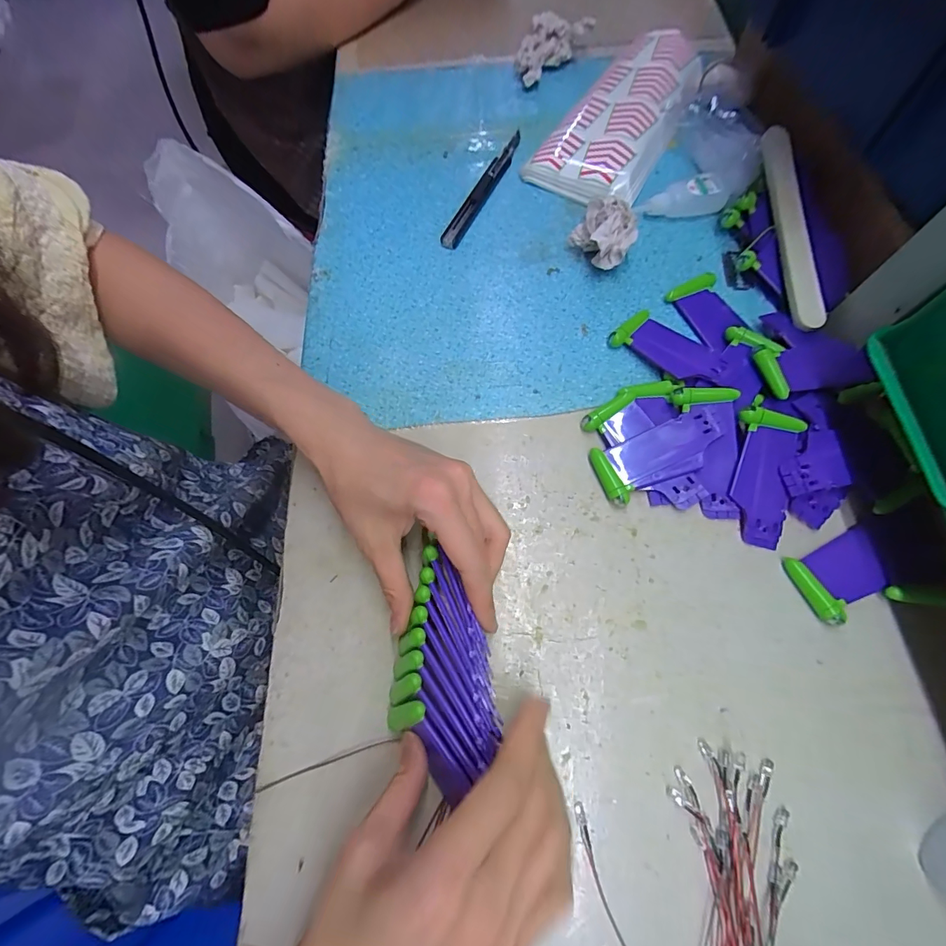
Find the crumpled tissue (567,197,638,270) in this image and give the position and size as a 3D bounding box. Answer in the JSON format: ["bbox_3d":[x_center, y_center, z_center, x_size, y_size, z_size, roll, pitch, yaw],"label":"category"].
[{"bbox_3d":[0.111,-0.196,0.355,0.050,0.045,0.048,-14,69,-3],"label":"crumpled tissue"}]

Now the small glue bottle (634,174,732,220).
[{"bbox_3d":[0.185,-0.242,0.381,0.082,0.023,0.022,-12,69,-2],"label":"small glue bottle"}]

